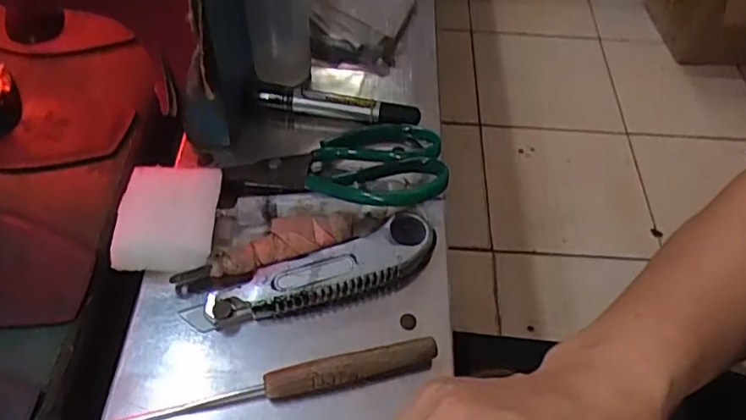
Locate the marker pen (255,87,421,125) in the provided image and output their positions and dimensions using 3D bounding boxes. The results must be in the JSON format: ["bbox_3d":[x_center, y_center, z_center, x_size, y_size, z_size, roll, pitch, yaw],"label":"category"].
[{"bbox_3d":[-0.030,-0.086,0.492,0.134,0.016,0.020,7,54,3],"label":"marker pen"}]

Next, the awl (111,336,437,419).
[{"bbox_3d":[-0.058,0.101,0.343,0.193,0.017,0.016,-10,55,-9],"label":"awl"}]

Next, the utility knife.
[{"bbox_3d":[-0.035,0.043,0.383,0.161,0.017,0.037,-20,58,-16],"label":"utility knife"}]

